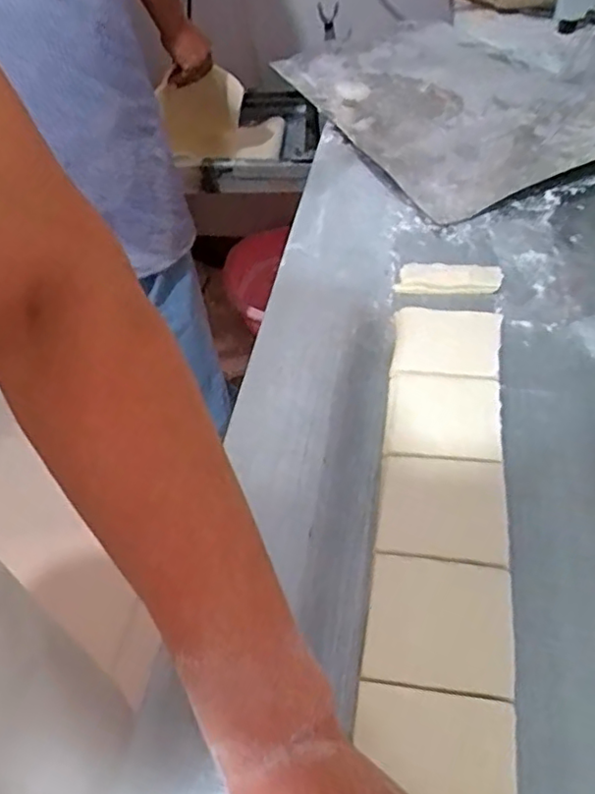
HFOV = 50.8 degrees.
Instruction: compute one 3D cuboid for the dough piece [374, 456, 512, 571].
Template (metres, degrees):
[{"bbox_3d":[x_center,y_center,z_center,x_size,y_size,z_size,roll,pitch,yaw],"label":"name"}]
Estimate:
[{"bbox_3d":[0.094,0.074,0.415,0.078,0.018,0.075,3,50,9],"label":"dough piece"}]

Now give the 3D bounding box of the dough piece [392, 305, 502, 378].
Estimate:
[{"bbox_3d":[0.121,-0.044,0.514,0.083,0.018,0.079,7,50,12],"label":"dough piece"}]

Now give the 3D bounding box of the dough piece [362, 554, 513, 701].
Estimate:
[{"bbox_3d":[0.082,0.133,0.366,0.079,0.015,0.073,5,50,11],"label":"dough piece"}]

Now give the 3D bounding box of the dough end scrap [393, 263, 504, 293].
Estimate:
[{"bbox_3d":[0.137,-0.106,0.565,0.091,0.011,0.031,4,50,9],"label":"dough end scrap"}]

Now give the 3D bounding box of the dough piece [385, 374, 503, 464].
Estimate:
[{"bbox_3d":[0.108,0.016,0.466,0.078,0.017,0.081,3,50,9],"label":"dough piece"}]

